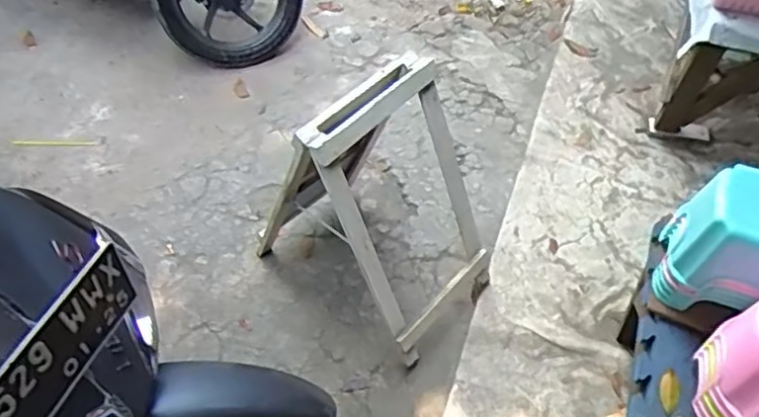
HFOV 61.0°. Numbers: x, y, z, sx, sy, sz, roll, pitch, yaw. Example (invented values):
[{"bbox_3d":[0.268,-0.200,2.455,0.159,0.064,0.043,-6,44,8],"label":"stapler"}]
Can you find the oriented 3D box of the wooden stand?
[{"bbox_3d":[-0.005,-0.029,1.418,0.484,0.561,0.340,35,59,22],"label":"wooden stand"}]

